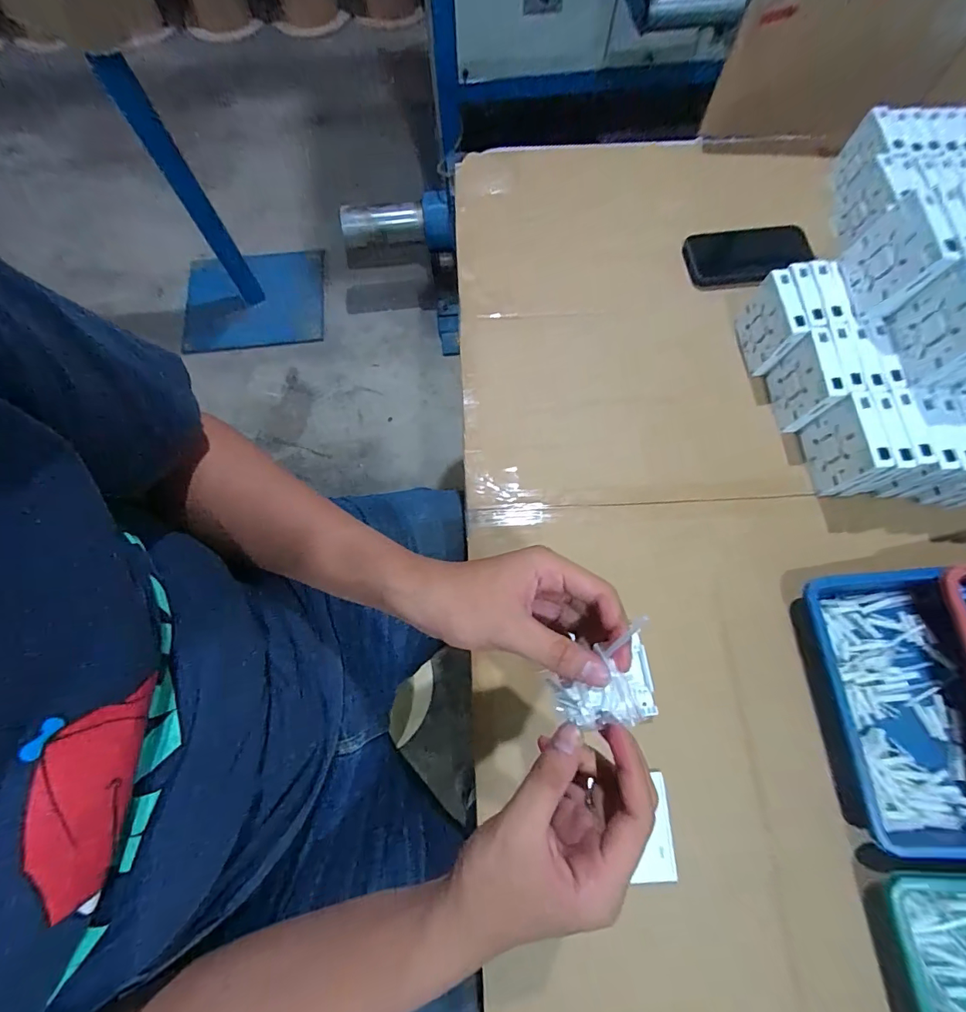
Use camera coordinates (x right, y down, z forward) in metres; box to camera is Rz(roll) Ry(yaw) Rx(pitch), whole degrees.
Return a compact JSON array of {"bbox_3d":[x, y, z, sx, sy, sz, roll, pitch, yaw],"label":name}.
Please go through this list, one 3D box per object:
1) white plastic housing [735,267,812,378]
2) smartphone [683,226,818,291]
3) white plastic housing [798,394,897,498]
[{"bbox_3d":[0.344,-0.215,0.557,0.026,0.092,0.089,-5,71,-1],"label":"white plastic housing"},{"bbox_3d":[0.366,-0.341,0.631,0.169,0.008,0.084,-8,83,-2],"label":"smartphone"},{"bbox_3d":[0.391,-0.063,0.501,0.024,0.086,0.082,-5,71,-1],"label":"white plastic housing"}]

